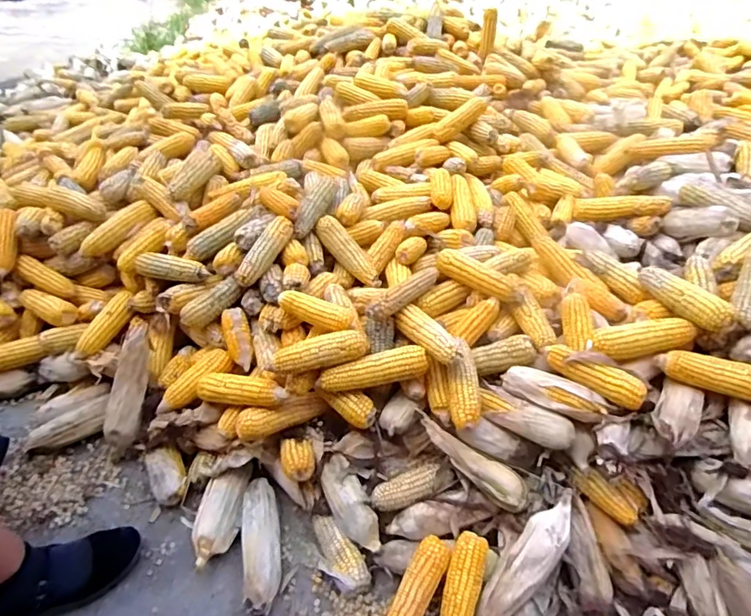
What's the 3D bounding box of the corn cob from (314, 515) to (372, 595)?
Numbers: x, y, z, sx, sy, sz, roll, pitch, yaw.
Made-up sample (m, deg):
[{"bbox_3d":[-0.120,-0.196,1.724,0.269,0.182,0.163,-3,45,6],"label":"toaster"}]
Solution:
[{"bbox_3d":[-0.064,0.395,0.808,0.057,0.048,0.135,-31,52,-31],"label":"corn cob"}]

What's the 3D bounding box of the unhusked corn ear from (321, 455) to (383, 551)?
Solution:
[{"bbox_3d":[-0.041,0.321,0.824,0.061,0.040,0.159,-21,64,-23],"label":"unhusked corn ear"}]

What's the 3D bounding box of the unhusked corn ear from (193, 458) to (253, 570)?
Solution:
[{"bbox_3d":[-0.259,0.347,0.848,0.069,0.058,0.167,3,43,1],"label":"unhusked corn ear"}]

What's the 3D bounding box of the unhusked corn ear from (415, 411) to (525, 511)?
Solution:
[{"bbox_3d":[0.151,0.249,0.820,0.218,0.042,0.054,37,51,13],"label":"unhusked corn ear"}]

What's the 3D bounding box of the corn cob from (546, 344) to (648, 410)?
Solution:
[{"bbox_3d":[0.342,0.105,0.792,0.157,0.045,0.045,27,48,24],"label":"corn cob"}]

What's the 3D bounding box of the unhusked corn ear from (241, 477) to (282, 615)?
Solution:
[{"bbox_3d":[-0.186,0.380,0.816,0.061,0.057,0.205,-7,43,-10],"label":"unhusked corn ear"}]

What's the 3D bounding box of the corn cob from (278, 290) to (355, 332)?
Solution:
[{"bbox_3d":[-0.104,0.008,0.881,0.141,0.050,0.047,23,46,21],"label":"corn cob"}]

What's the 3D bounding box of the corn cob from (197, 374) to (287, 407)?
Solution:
[{"bbox_3d":[-0.232,0.141,0.869,0.172,0.054,0.046,11,43,9],"label":"corn cob"}]

